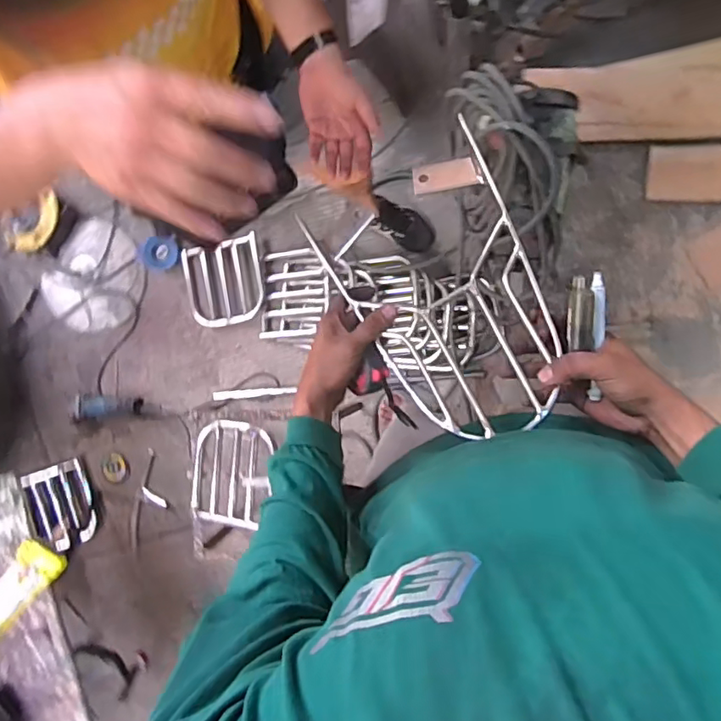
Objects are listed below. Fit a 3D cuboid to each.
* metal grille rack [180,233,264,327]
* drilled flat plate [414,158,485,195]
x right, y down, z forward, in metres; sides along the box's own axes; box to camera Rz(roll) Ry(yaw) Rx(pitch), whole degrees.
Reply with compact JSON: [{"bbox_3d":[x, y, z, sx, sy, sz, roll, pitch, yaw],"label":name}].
[{"bbox_3d":[-0.406,-0.228,1.638,0.233,0.023,0.248,-8,89,7],"label":"metal grille rack"},{"bbox_3d":[0.104,-0.223,0.671,0.079,0.008,0.034,-8,98,10],"label":"drilled flat plate"}]

